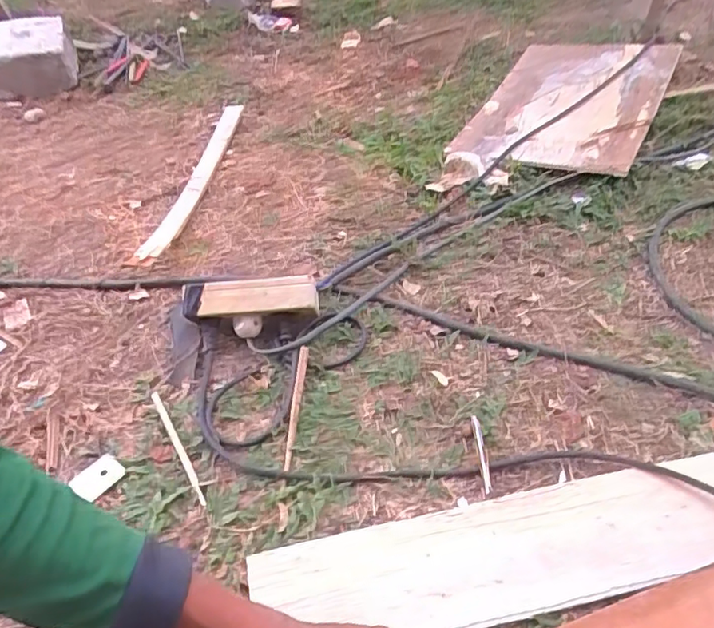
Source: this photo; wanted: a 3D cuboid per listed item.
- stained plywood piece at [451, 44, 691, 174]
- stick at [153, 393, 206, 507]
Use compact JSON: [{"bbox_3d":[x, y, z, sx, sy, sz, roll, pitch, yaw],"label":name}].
[{"bbox_3d":[0.379,-0.385,1.038,0.290,0.015,0.461,16,51,28],"label":"stained plywood piece"},{"bbox_3d":[-0.189,0.137,0.607,0.009,0.005,0.156,-26,49,-20],"label":"stick"}]

